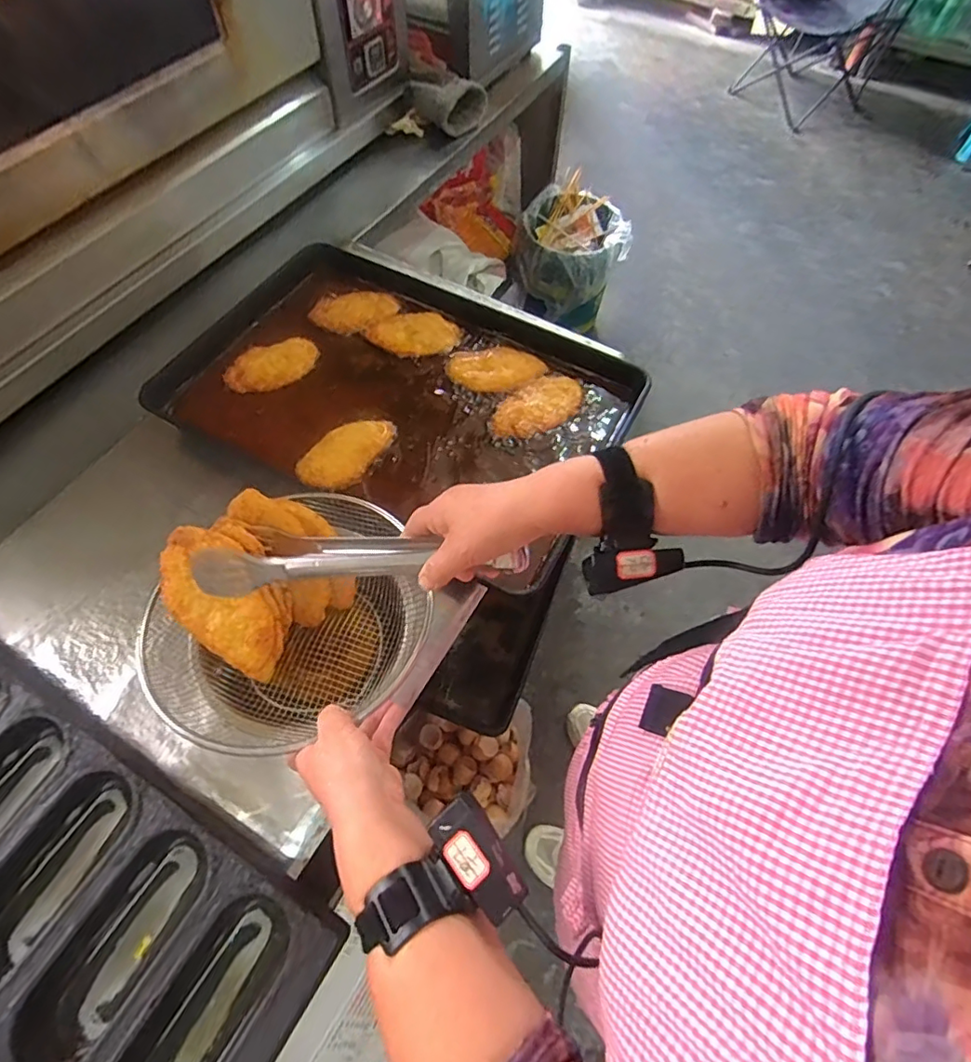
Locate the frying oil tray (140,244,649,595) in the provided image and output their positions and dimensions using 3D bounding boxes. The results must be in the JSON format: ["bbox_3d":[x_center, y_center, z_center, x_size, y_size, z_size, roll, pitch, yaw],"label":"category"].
[{"bbox_3d":[-0.124,-0.205,0.780,0.620,0.037,0.420,28,64,13],"label":"frying oil tray"}]

